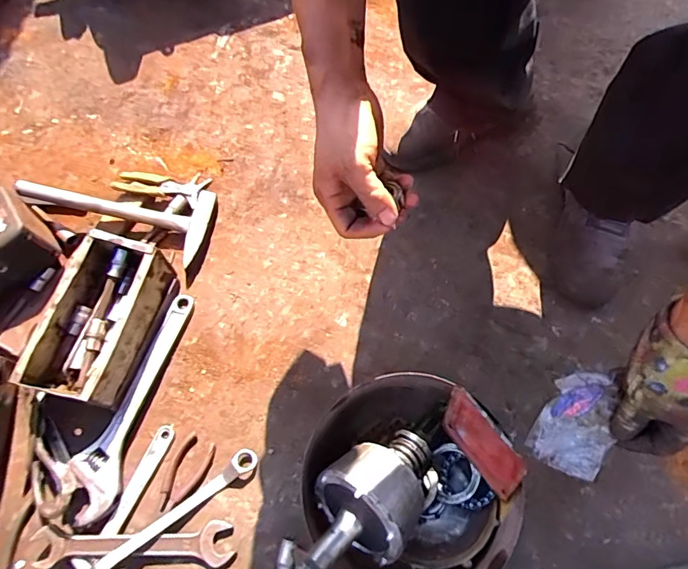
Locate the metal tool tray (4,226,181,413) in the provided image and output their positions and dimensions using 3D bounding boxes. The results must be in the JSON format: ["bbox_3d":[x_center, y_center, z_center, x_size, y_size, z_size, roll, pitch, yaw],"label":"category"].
[{"bbox_3d":[-0.315,0.044,0.592,0.110,0.066,0.206,13,67,8],"label":"metal tool tray"}]

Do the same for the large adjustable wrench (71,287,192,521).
[{"bbox_3d":[-0.273,0.143,0.589,0.058,0.028,0.288,11,67,7],"label":"large adjustable wrench"}]

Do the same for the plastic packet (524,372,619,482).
[{"bbox_3d":[0.246,0.149,0.472,0.079,0.114,0.048,8,31,-4],"label":"plastic packet"}]

